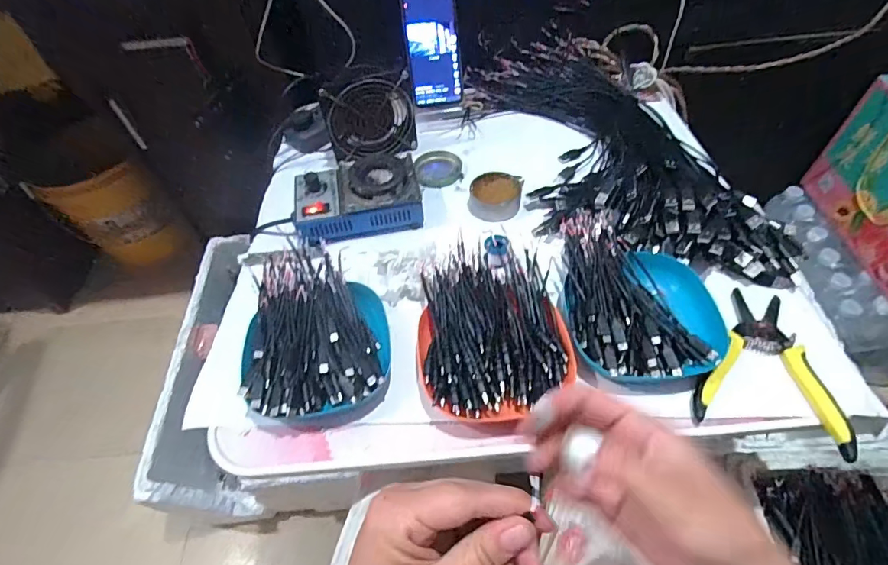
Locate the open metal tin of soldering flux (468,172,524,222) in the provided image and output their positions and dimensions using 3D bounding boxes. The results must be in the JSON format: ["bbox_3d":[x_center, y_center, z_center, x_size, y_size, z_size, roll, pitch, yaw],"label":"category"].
[{"bbox_3d":[0.065,-0.111,0.570,0.063,0.021,0.079,10,55,11],"label":"open metal tin of soldering flux"}]

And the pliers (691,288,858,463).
[{"bbox_3d":[0.297,0.070,0.417,0.119,0.024,0.156,14,56,14],"label":"pliers"}]

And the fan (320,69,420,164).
[{"bbox_3d":[-0.099,-0.226,0.610,0.119,0.104,0.046,-13,54,-5],"label":"fan"}]

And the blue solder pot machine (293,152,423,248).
[{"bbox_3d":[-0.105,-0.104,0.549,0.152,0.048,0.111,-13,54,-5],"label":"blue solder pot machine"}]

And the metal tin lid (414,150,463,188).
[{"bbox_3d":[-0.007,-0.159,0.629,0.064,0.013,0.062,-2,54,3],"label":"metal tin lid"}]

